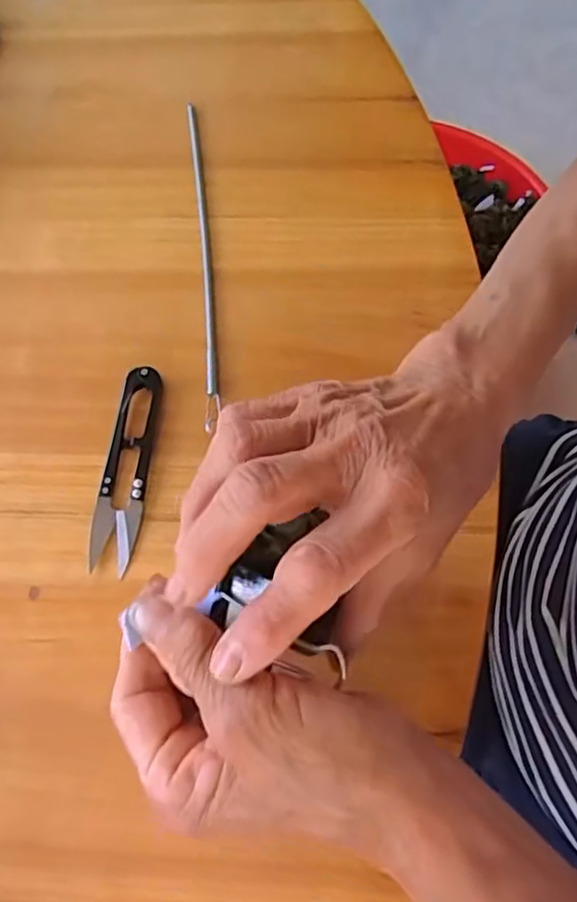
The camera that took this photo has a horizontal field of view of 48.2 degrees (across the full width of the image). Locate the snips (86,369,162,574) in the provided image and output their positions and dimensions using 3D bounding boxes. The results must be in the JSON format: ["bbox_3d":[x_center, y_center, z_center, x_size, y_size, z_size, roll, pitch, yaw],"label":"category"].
[{"bbox_3d":[-0.080,0.006,0.316,0.022,0.010,0.101,4,70,4],"label":"snips"}]

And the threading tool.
[{"bbox_3d":[-0.048,-0.112,0.363,0.007,0.005,0.218,-6,69,0],"label":"threading tool"}]

